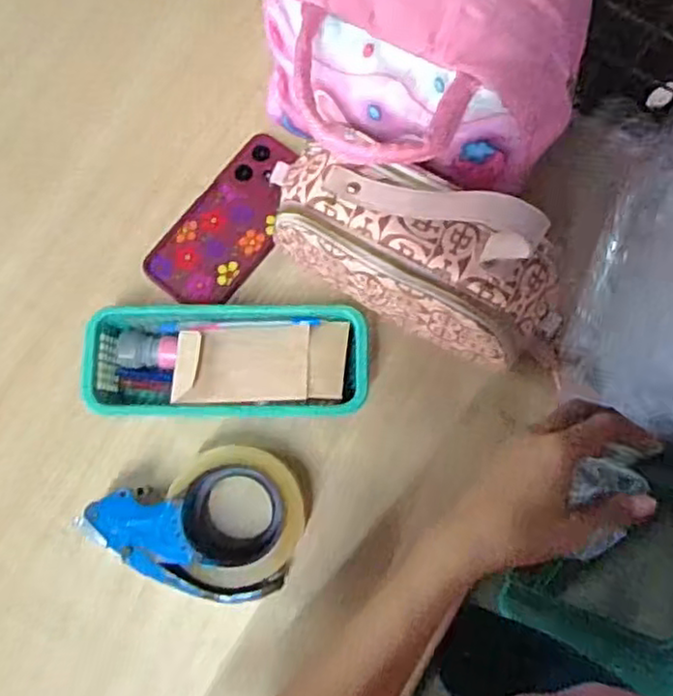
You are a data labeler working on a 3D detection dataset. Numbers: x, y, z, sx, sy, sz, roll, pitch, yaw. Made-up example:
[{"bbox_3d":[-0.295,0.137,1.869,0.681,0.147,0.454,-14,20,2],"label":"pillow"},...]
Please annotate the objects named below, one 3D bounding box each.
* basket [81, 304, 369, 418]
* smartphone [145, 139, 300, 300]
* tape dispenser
[{"bbox_3d":[-0.088,0.011,0.567,0.226,0.052,0.095,-1,81,1],"label":"basket"},{"bbox_3d":[-0.090,-0.110,0.608,0.078,0.016,0.165,37,84,7],"label":"smartphone"},{"bbox_3d":[-0.103,0.129,0.544,0.152,0.060,0.113,20,82,5],"label":"tape dispenser"}]

